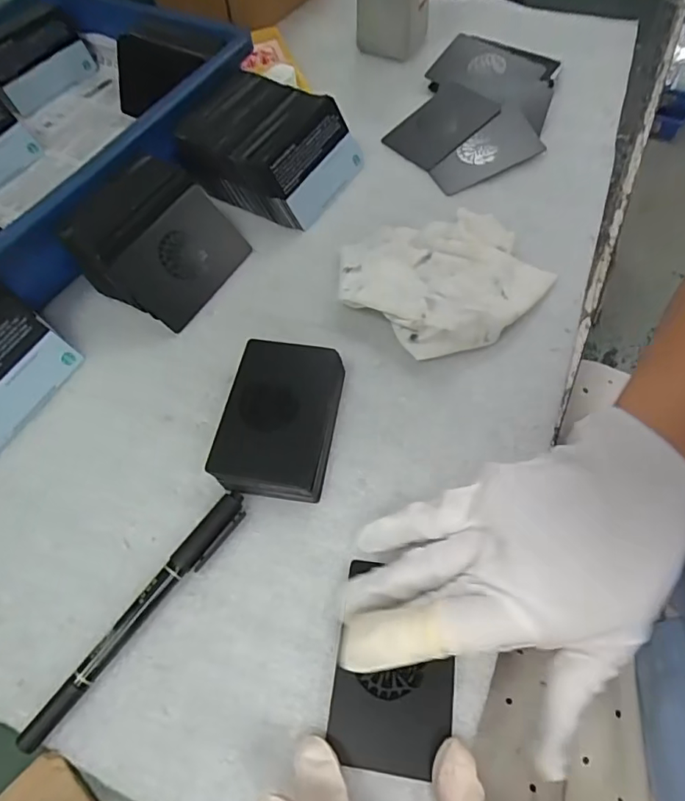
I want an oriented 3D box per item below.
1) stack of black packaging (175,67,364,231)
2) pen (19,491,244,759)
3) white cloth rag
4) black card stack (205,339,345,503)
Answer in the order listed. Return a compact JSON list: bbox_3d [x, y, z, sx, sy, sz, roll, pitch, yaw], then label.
[{"bbox_3d":[-0.051,-0.186,0.385,0.106,0.051,0.090,23,64,14],"label":"stack of black packaging"},{"bbox_3d":[-0.096,0.100,0.252,0.015,0.011,0.137,34,67,19],"label":"pen"},{"bbox_3d":[0.064,-0.084,0.338,0.117,0.026,0.111,-38,66,-18],"label":"white cloth rag"},{"bbox_3d":[-0.034,0.010,0.294,0.060,0.021,0.087,8,61,6],"label":"black card stack"}]

